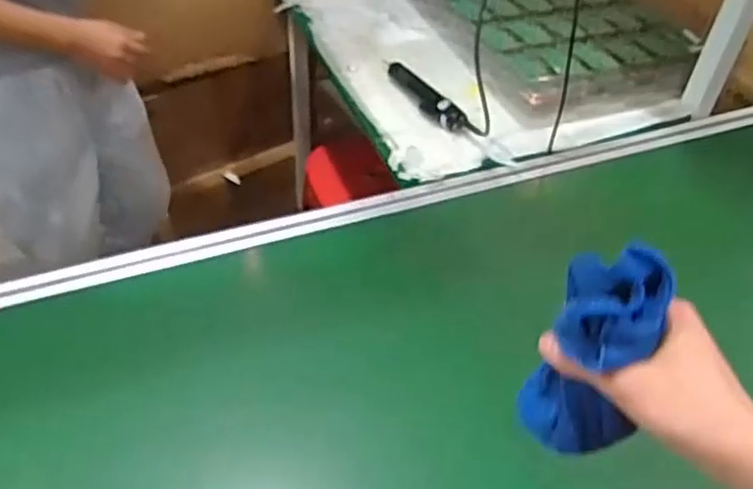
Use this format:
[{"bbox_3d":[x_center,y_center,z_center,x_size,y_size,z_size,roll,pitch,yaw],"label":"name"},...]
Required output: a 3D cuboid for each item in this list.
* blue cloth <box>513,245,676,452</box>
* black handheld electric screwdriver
[{"bbox_3d":[0.130,0.064,0.388,0.063,0.128,0.044,25,33,20],"label":"blue cloth"},{"bbox_3d":[0.085,-0.259,1.136,0.048,0.027,0.202,-20,50,-21],"label":"black handheld electric screwdriver"}]

